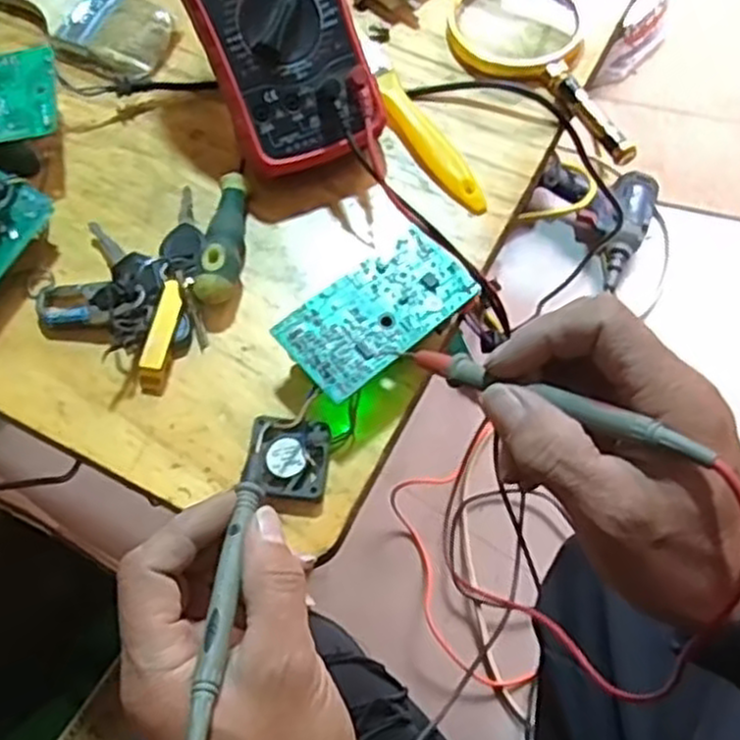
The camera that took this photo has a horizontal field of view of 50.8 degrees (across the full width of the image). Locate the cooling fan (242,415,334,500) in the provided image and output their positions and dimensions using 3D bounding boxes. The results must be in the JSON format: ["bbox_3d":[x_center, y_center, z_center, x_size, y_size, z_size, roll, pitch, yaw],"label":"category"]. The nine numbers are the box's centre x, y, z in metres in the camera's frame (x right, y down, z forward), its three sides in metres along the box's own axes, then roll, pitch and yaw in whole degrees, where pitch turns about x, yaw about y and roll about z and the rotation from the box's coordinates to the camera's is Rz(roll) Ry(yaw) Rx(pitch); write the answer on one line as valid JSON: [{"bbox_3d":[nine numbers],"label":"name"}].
[{"bbox_3d":[-0.042,0.045,0.392,0.039,0.013,0.039,7,78,1],"label":"cooling fan"}]

